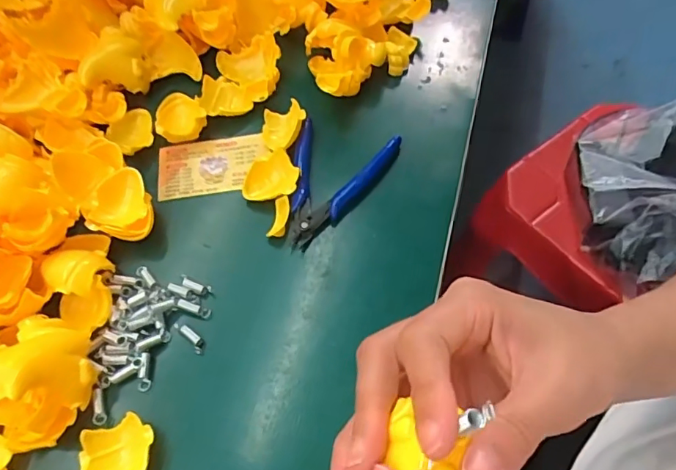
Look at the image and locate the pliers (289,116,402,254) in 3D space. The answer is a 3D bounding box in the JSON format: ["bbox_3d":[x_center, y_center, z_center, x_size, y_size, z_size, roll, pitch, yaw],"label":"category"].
[{"bbox_3d":[-0.006,-0.038,0.382,0.076,0.013,0.115,15,61,13],"label":"pliers"}]

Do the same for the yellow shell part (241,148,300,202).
[{"bbox_3d":[-0.051,-0.045,0.383,0.042,0.012,0.037,-6,58,1],"label":"yellow shell part"}]

